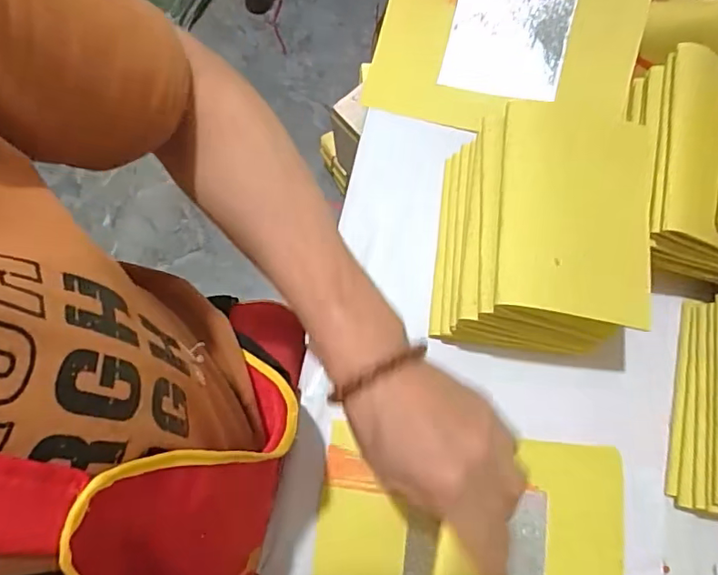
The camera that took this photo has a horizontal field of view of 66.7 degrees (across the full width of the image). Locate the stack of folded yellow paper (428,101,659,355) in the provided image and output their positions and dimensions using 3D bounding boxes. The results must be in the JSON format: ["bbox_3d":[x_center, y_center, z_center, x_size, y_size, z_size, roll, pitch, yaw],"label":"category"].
[{"bbox_3d":[0.138,-0.046,0.420,0.137,0.088,0.175,8,75,0],"label":"stack of folded yellow paper"}]

